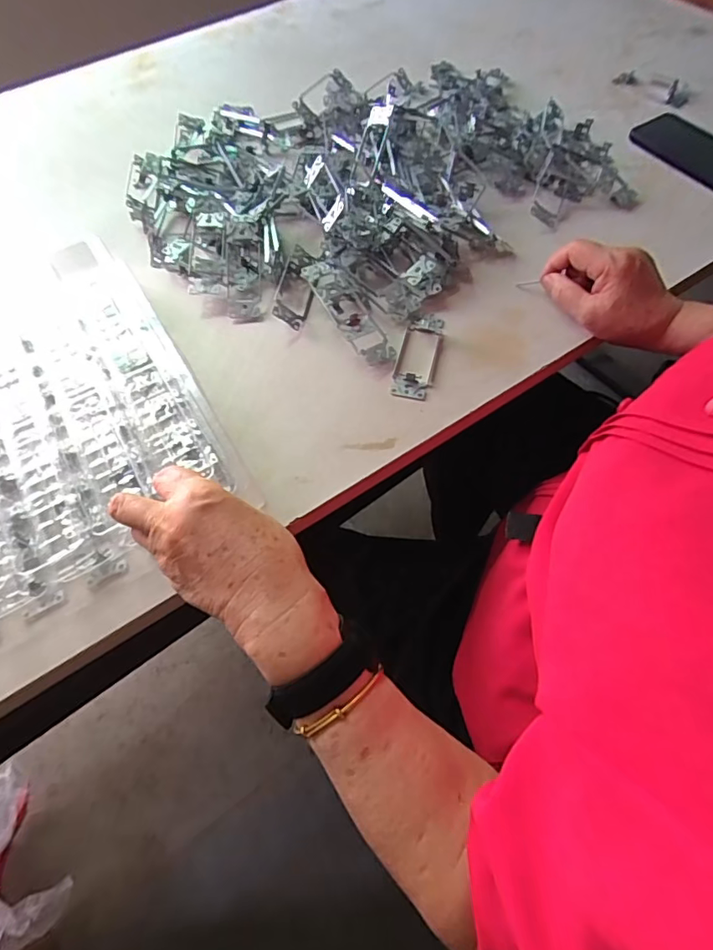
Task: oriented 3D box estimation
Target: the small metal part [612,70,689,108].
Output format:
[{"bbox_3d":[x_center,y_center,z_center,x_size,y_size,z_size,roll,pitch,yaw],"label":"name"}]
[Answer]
[{"bbox_3d":[0.413,-0.542,0.701,0.043,0.013,0.102,-38,66,-16],"label":"small metal part"}]

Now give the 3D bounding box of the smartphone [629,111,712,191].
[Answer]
[{"bbox_3d":[0.432,-0.402,0.628,0.087,0.016,0.167,-34,65,-14],"label":"smartphone"}]

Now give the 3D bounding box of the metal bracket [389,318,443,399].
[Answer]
[{"bbox_3d":[0.062,-0.122,0.503,0.039,0.014,0.105,10,62,9],"label":"metal bracket"}]

